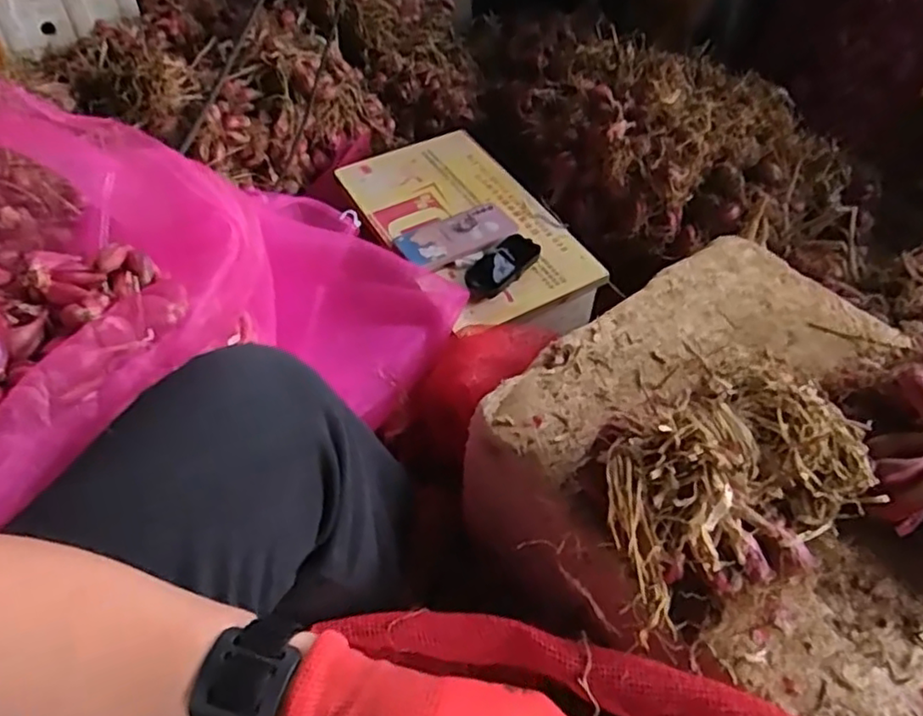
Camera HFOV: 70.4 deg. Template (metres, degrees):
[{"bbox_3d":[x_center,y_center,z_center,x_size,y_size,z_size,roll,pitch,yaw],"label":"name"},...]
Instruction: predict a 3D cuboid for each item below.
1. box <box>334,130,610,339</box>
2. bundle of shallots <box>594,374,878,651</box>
[{"bbox_3d":[0.006,-0.178,0.941,0.235,0.067,0.408,-25,56,-21],"label":"box"},{"bbox_3d":[0.191,0.091,0.473,0.194,0.104,0.145,-13,53,-12],"label":"bundle of shallots"}]

